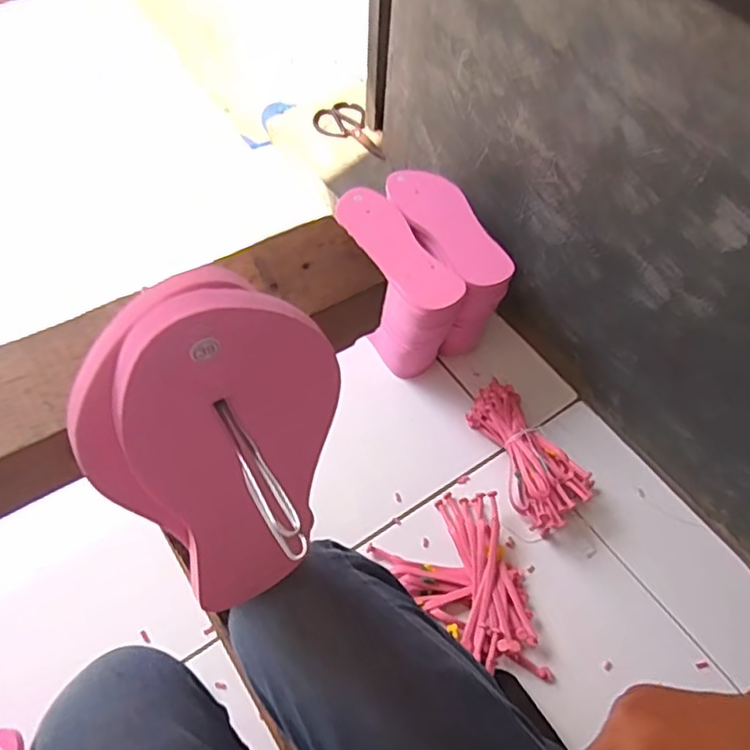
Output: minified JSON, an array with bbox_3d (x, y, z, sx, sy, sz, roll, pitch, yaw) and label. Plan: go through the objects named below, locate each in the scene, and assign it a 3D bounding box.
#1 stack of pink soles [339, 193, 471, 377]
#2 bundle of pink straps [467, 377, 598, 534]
[{"bbox_3d":[0.020,-0.127,0.912,0.087,0.184,0.239,-27,62,-19],"label":"stack of pink soles"},{"bbox_3d":[0.207,0.107,0.850,0.095,0.061,0.213,-25,61,-18],"label":"bundle of pink straps"}]

